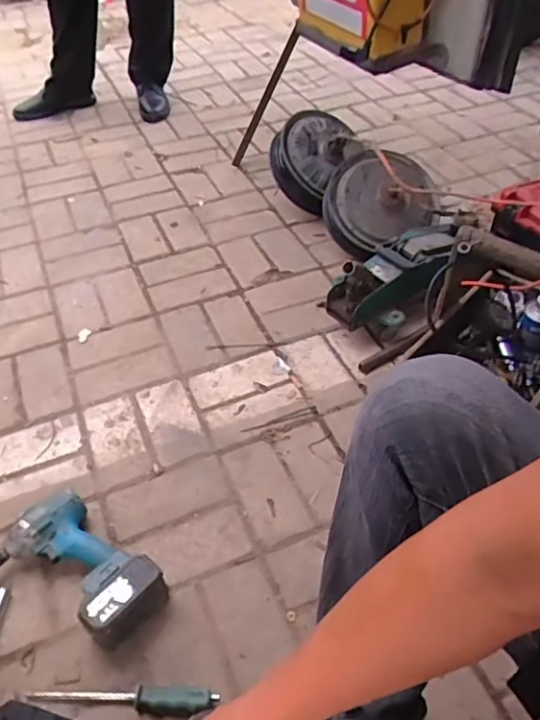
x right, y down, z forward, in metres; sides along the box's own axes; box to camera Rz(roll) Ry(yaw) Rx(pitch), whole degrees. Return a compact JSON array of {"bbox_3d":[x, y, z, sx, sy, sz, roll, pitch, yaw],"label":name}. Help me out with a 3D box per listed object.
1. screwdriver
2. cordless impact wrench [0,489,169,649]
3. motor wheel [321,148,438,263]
[{"bbox_3d":[-0.186,0.421,0.723,0.238,0.033,0.033,1,44,5],"label":"screwdriver"},{"bbox_3d":[-0.288,0.309,0.801,0.245,0.067,0.193,29,53,29],"label":"cordless impact wrench"},{"bbox_3d":[0.245,-0.356,1.310,0.234,0.104,0.254,32,94,-3],"label":"motor wheel"}]

